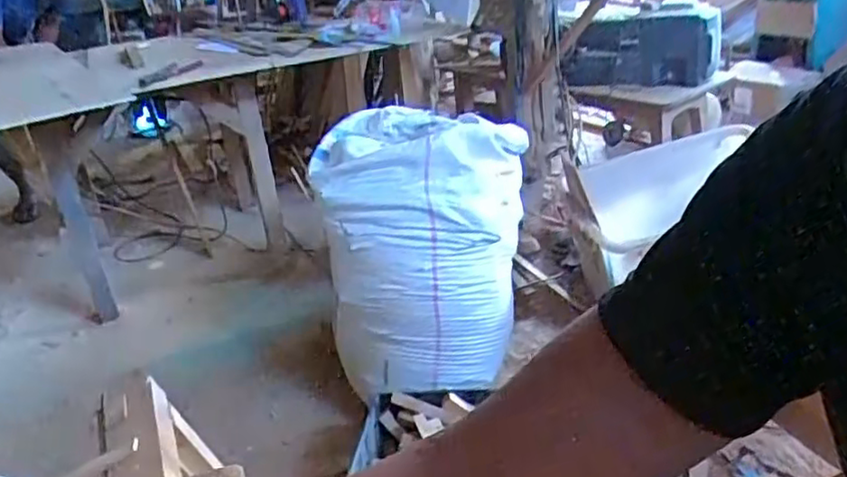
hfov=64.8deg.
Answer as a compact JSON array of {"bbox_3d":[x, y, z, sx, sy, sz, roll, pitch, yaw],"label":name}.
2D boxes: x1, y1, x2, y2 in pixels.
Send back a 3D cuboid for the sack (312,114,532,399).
[{"bbox_3d":[0.010,0.025,1.619,0.452,0.612,0.361,-4,27,0],"label":"sack"}]

